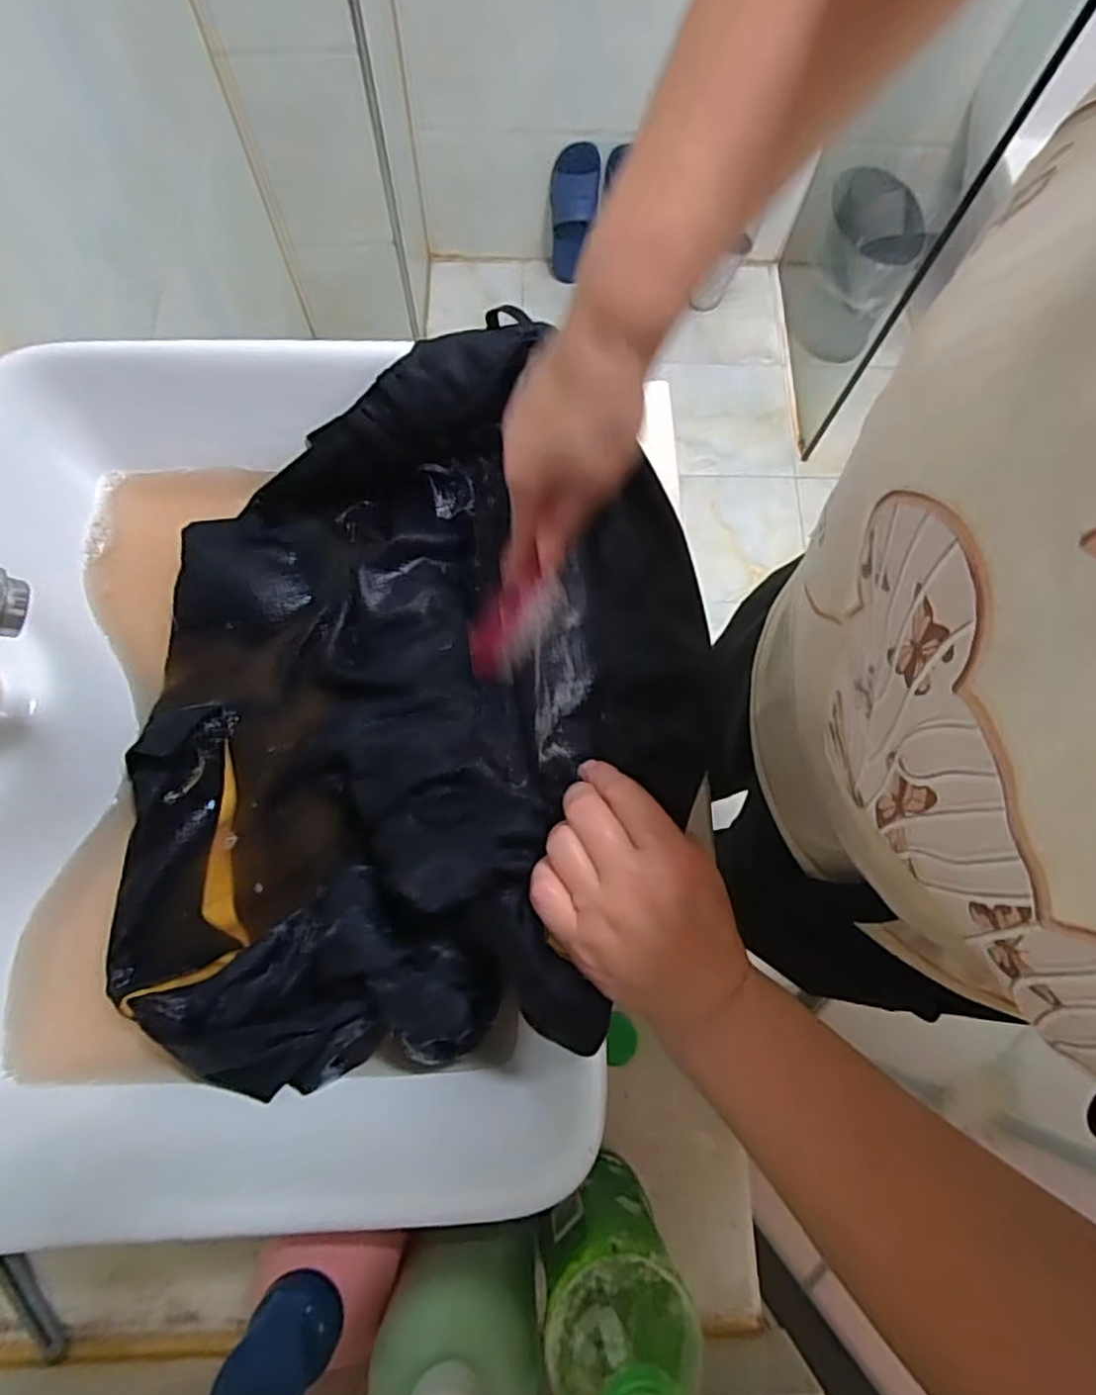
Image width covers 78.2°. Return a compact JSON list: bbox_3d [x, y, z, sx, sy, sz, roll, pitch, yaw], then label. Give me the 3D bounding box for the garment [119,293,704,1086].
[{"bbox_3d":[-0.085,-0.013,0.385,0.310,0.116,0.420,5,73,-1],"label":"garment"}]

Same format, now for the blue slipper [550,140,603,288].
[{"bbox_3d":[0.059,-1.097,1.558,0.102,0.285,0.090,-1,73,-3],"label":"blue slipper"}]

